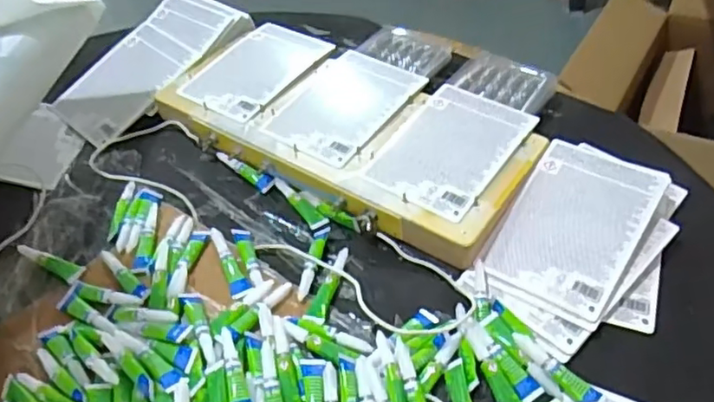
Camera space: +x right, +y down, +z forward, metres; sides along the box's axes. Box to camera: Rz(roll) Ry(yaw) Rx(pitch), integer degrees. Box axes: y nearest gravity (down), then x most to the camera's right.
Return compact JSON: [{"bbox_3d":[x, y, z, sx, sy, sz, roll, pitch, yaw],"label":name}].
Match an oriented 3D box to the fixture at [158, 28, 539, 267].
[{"bbox_3d":[-0.011,-0.090,0.686,0.412,0.032,0.200,26,57,26],"label":"fixture"}]

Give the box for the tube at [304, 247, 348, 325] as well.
[{"bbox_3d":[-0.025,0.073,0.564,0.017,0.008,0.087,10,51,15],"label":"tube"}]

